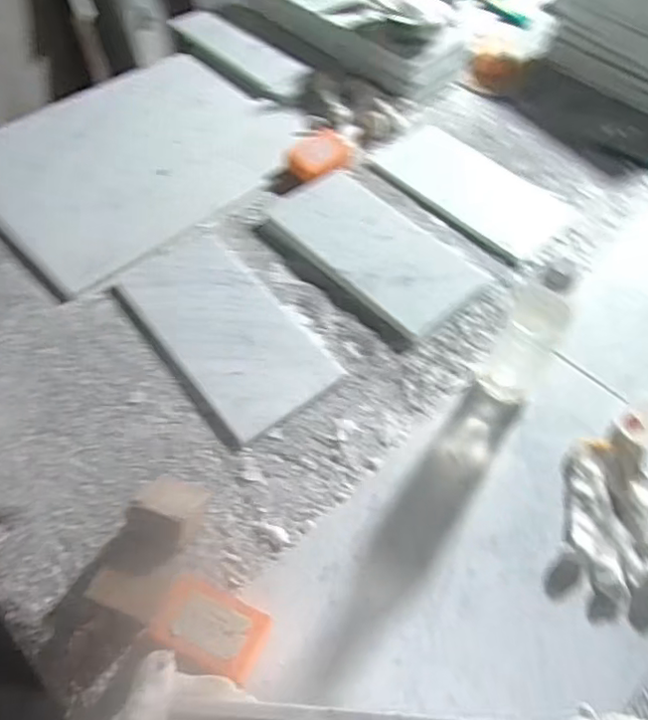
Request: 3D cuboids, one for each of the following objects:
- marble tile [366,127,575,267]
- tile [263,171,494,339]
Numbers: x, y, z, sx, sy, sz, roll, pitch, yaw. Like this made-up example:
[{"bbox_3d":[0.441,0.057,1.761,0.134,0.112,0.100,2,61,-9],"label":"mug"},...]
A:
[{"bbox_3d":[0.229,-0.269,0.943,0.146,0.020,0.313,-38,64,-18],"label":"marble tile"},{"bbox_3d":[0.072,-0.160,0.839,0.161,0.022,0.302,-37,64,-23],"label":"tile"}]

